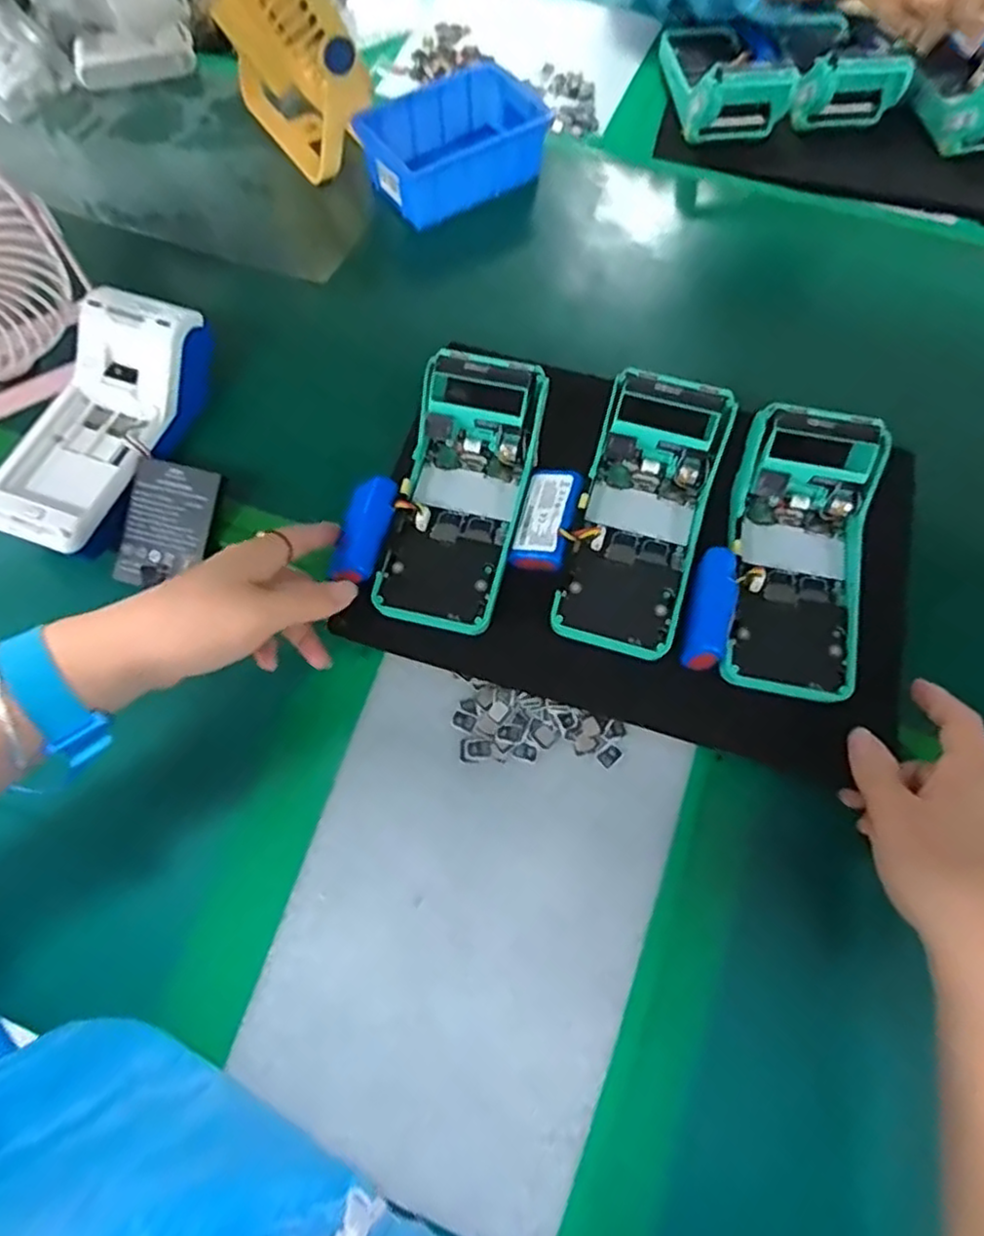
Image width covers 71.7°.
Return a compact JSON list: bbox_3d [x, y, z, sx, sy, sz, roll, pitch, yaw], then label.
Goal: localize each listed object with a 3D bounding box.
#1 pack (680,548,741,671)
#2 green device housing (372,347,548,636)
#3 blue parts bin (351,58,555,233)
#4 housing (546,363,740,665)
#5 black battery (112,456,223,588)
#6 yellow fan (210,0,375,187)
[{"bbox_3d":[0.128,-0.006,0.395,0.024,0.020,0.070,13,85,7],"label":"pack"},{"bbox_3d":[-0.018,-0.081,0.417,0.076,0.048,0.172,14,69,6],"label":"green device housing"},{"bbox_3d":[-0.028,-0.413,0.590,0.154,0.045,0.097,-29,69,-14],"label":"blue parts bin"},{"bbox_3d":[0.090,-0.066,0.409,0.081,0.054,0.165,18,70,7],"label":"housing"},{"bbox_3d":[-0.217,-0.061,0.455,0.058,0.010,0.084,16,93,1],"label":"black battery"},{"bbox_3d":[-0.174,-0.475,0.559,0.076,0.167,0.154,-37,71,-17],"label":"yellow fan"}]

